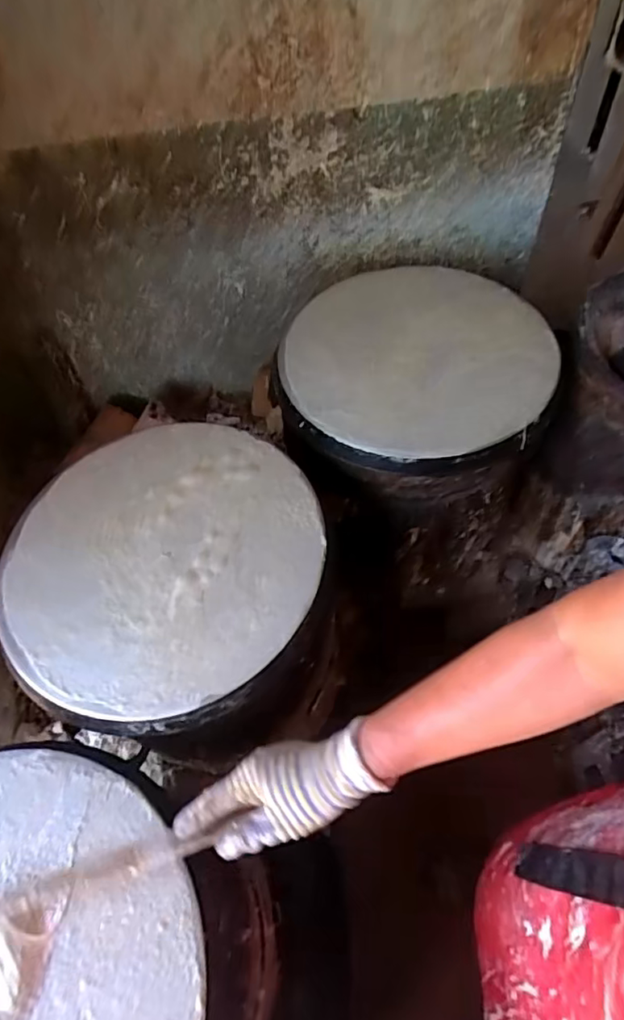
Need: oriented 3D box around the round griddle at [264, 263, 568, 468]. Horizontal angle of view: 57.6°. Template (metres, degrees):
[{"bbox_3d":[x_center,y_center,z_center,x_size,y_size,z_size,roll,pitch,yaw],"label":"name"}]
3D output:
[{"bbox_3d":[0.143,-0.204,0.753,0.336,0.062,0.344,-2,57,3],"label":"round griddle"}]

